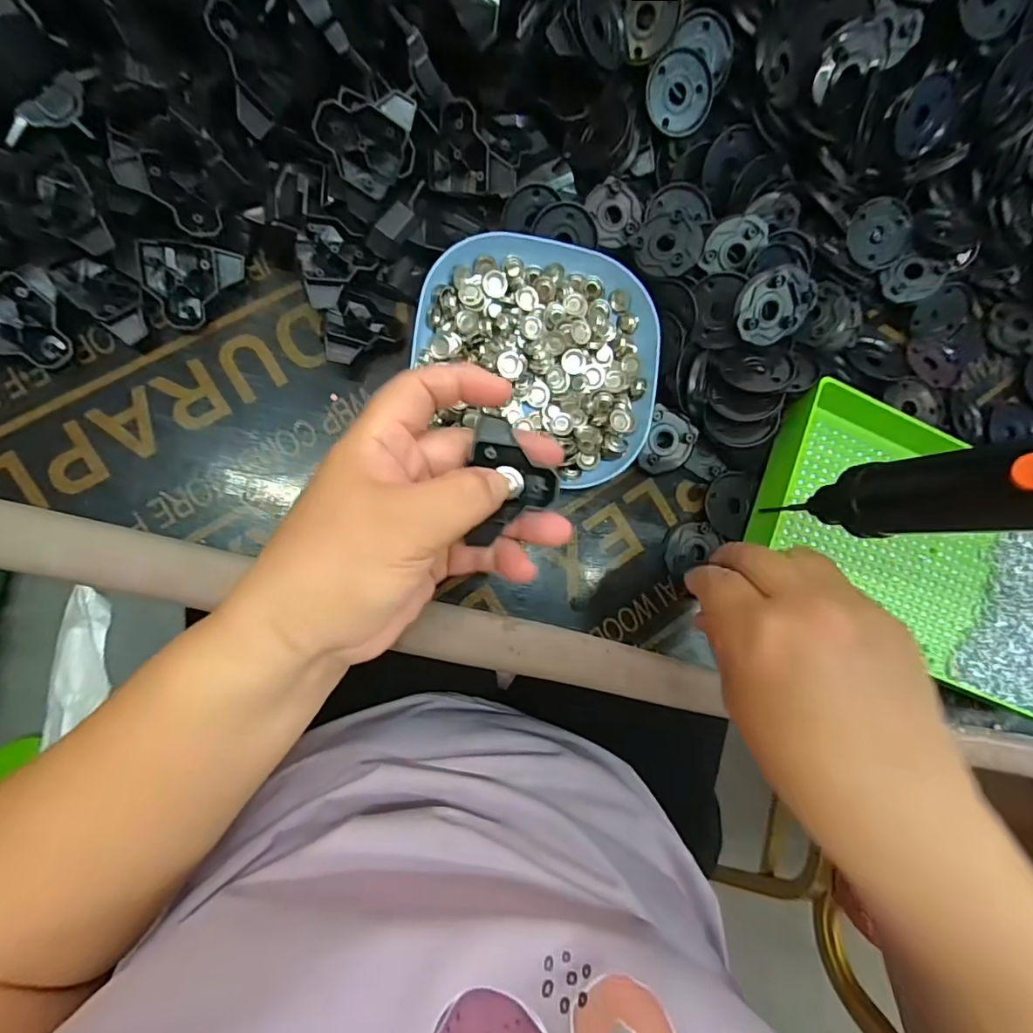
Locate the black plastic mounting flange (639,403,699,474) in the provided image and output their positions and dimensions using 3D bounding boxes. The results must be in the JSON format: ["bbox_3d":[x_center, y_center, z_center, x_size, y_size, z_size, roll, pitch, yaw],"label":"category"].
[{"bbox_3d":[0.096,-0.045,0.324,0.033,0.014,0.039,14,88,-8],"label":"black plastic mounting flange"}]

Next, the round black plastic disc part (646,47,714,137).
[{"bbox_3d":[0.099,-0.256,0.312,0.042,0.004,0.041,-4,115,-8],"label":"round black plastic disc part"}]

